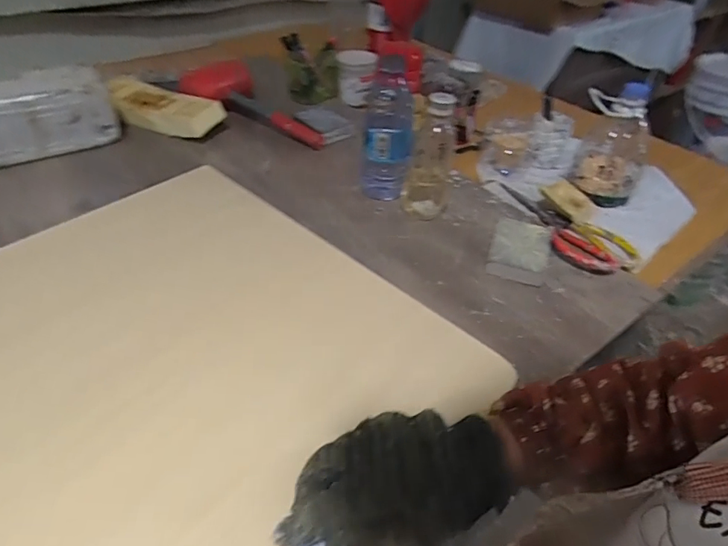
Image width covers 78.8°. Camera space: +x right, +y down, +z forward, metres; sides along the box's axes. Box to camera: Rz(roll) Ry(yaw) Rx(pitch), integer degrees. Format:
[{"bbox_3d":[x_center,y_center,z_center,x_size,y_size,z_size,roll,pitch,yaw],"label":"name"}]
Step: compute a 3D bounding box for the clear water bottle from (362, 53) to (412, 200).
[{"bbox_3d":[0.034,-0.193,0.624,0.066,0.187,0.062,5,44,4],"label":"clear water bottle"}]

